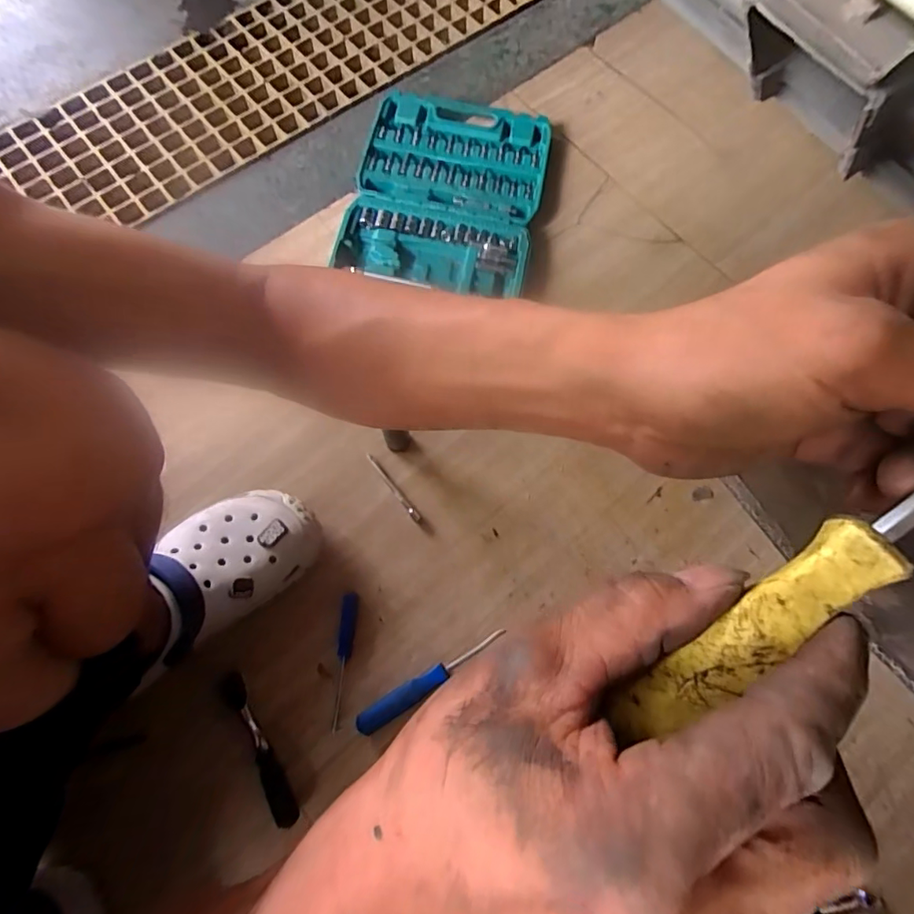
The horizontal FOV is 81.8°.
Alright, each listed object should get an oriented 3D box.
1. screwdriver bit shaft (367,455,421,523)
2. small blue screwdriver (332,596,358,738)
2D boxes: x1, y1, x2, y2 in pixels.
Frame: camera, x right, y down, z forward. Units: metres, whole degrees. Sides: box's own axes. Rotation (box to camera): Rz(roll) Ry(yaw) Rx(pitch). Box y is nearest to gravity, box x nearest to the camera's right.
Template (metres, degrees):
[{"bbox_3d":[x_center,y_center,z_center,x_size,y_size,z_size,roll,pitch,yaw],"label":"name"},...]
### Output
[{"bbox_3d":[-0.072,0.036,0.599,0.009,0.010,0.095,-37,77,-12],"label":"screwdriver bit shaft"},{"bbox_3d":[-0.114,0.206,0.537,0.017,0.016,0.127,2,72,-1],"label":"small blue screwdriver"}]

